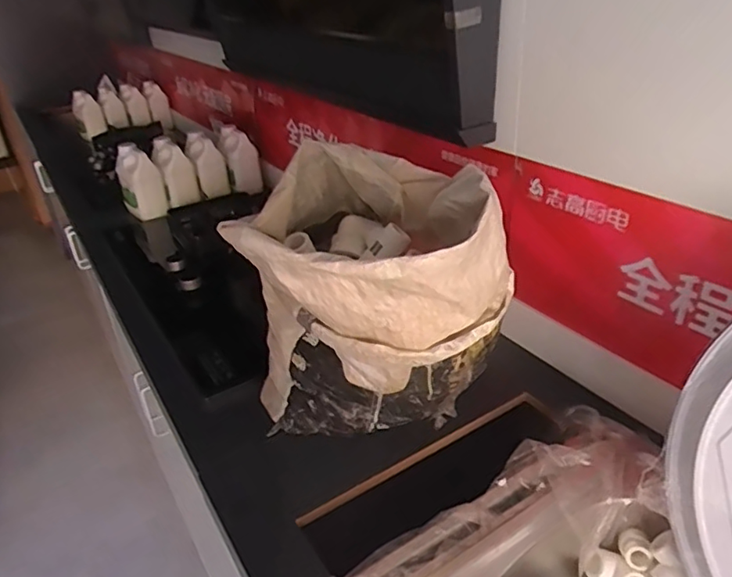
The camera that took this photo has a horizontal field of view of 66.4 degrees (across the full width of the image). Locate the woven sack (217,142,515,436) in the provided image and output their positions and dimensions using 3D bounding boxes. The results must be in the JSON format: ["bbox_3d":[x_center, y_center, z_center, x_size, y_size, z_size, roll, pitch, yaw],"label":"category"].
[{"bbox_3d":[0.001,0.033,0.660,0.275,0.323,0.281,-12,31,-16],"label":"woven sack"}]

